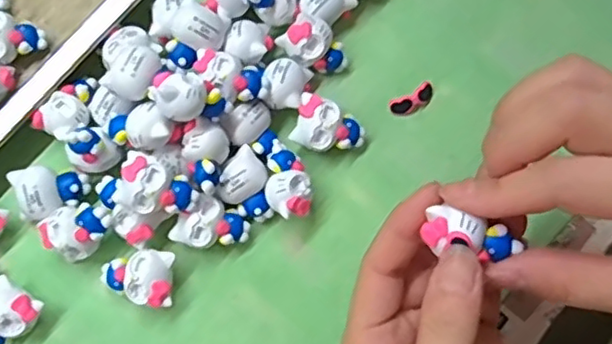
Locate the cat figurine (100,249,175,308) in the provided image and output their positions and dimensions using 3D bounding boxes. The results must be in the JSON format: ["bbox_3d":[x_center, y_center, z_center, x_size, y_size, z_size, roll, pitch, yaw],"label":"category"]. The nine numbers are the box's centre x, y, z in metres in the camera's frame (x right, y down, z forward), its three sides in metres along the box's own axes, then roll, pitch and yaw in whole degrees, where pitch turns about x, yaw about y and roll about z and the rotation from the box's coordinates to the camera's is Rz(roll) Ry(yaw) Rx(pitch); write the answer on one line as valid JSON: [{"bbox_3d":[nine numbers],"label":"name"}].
[{"bbox_3d":[-0.078,0.049,0.292,0.033,0.020,0.025,3,79,0],"label":"cat figurine"}]

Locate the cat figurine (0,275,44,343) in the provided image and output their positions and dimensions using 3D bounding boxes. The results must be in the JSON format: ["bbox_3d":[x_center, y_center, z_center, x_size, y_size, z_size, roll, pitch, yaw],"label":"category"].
[{"bbox_3d":[-0.138,0.068,0.289,0.026,0.020,0.032,35,81,6],"label":"cat figurine"}]

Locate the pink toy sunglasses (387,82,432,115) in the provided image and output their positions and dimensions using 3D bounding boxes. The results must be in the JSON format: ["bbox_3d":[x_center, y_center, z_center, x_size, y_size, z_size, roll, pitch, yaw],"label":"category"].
[{"bbox_3d":[0.053,-0.036,0.312,0.023,0.007,0.010,-28,81,-6],"label":"pink toy sunglasses"}]

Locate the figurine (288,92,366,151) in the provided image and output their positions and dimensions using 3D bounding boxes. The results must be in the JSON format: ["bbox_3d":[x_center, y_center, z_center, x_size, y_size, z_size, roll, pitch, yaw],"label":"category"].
[{"bbox_3d":[0.011,-0.020,0.303,0.033,0.020,0.024,22,80,3],"label":"figurine"}]

